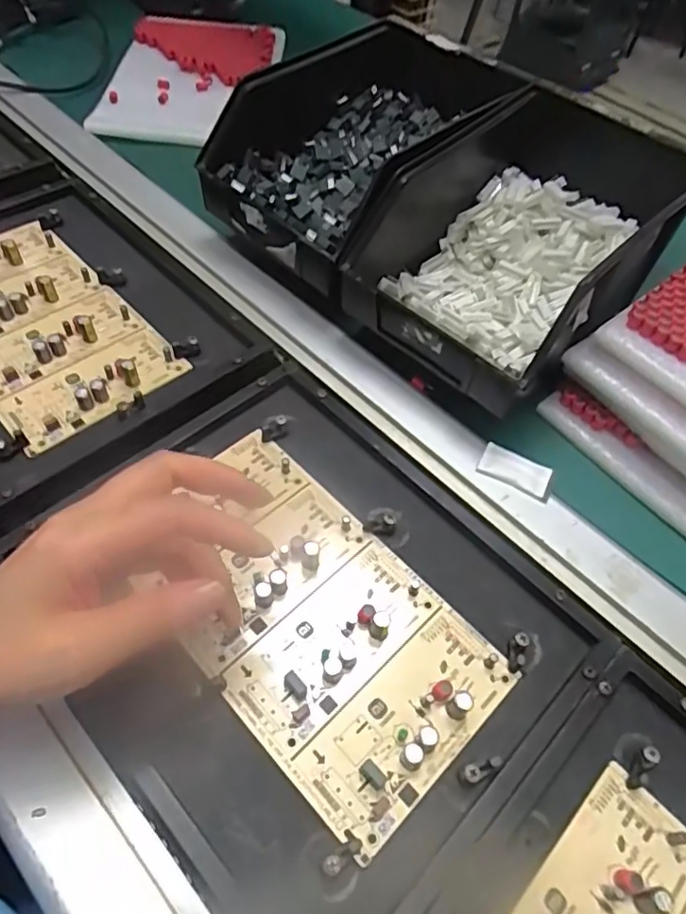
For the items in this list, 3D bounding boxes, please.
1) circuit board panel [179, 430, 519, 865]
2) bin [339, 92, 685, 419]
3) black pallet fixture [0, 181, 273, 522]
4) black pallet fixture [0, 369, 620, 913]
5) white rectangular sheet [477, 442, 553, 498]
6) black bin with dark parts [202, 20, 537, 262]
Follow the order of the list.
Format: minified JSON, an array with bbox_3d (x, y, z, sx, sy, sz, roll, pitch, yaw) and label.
[{"bbox_3d":[-0.022,0.084,0.329,0.119,0.017,0.213,-37,68,-26],"label":"circuit board panel"},{"bbox_3d":[0.128,-0.156,0.442,0.164,0.112,0.241,38,61,19],"label":"bin"},{"bbox_3d":[-0.228,-0.098,0.431,0.226,0.019,0.266,-37,68,-27],"label":"black pallet fixture"},{"bbox_3d":[-0.025,0.084,0.328,0.232,0.023,0.275,-37,68,-26],"label":"black pallet fixture"},{"bbox_3d":[0.114,0.008,0.389,0.045,0.006,0.024,25,57,10],"label":"white rectangular sheet"},{"bbox_3d":[0.020,-0.254,0.493,0.250,0.108,0.170,-37,68,-26],"label":"black bin with dark parts"}]

